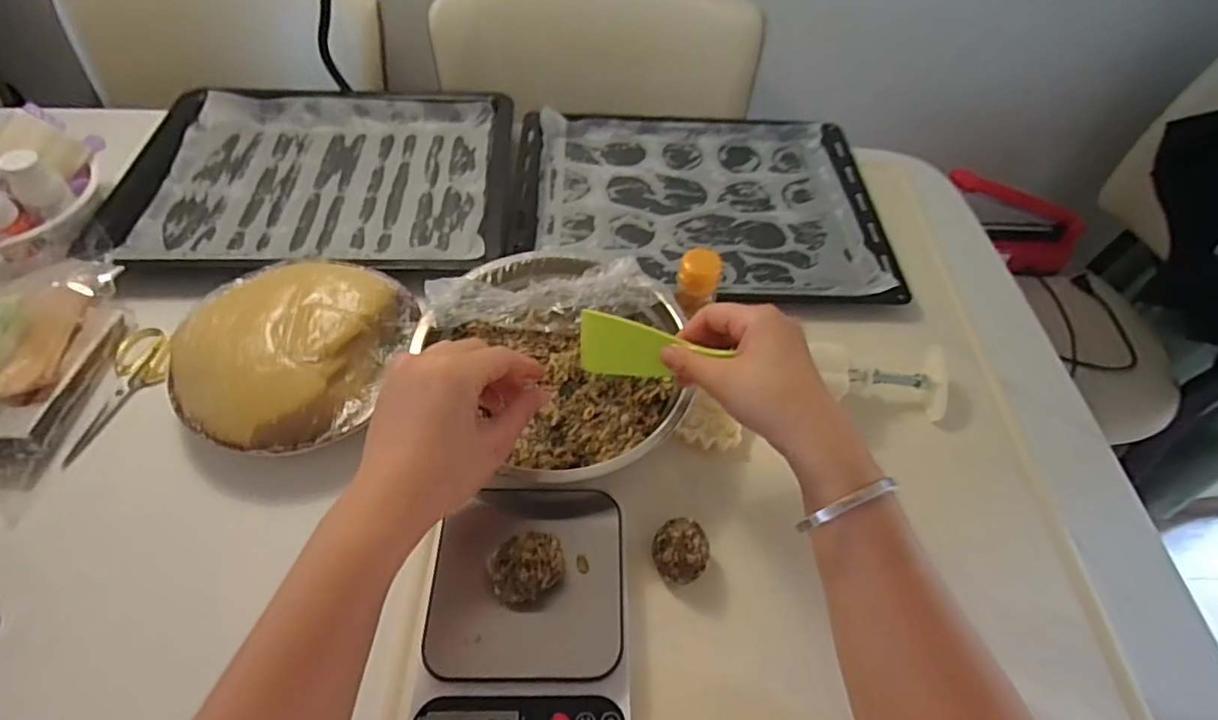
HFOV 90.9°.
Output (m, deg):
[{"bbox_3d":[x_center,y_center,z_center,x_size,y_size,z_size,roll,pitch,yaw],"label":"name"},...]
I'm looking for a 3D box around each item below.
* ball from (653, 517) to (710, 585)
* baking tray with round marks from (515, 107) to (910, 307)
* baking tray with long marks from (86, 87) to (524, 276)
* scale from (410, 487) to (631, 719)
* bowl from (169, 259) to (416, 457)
[{"bbox_3d":[0.050,0.137,0.424,0.035,0.036,0.041,-9,55,-10],"label":"ball"},{"bbox_3d":[0.101,-0.188,0.689,0.398,0.029,0.301,3,54,-1],"label":"baking tray with round marks"},{"bbox_3d":[-0.309,-0.204,0.666,0.392,0.036,0.315,-2,54,-5],"label":"baking tray with long marks"},{"bbox_3d":[-0.053,0.177,0.396,0.128,0.037,0.179,2,54,-2],"label":"scale"},{"bbox_3d":[-0.259,-0.006,0.500,0.163,0.067,0.183,9,54,4],"label":"bowl"}]

